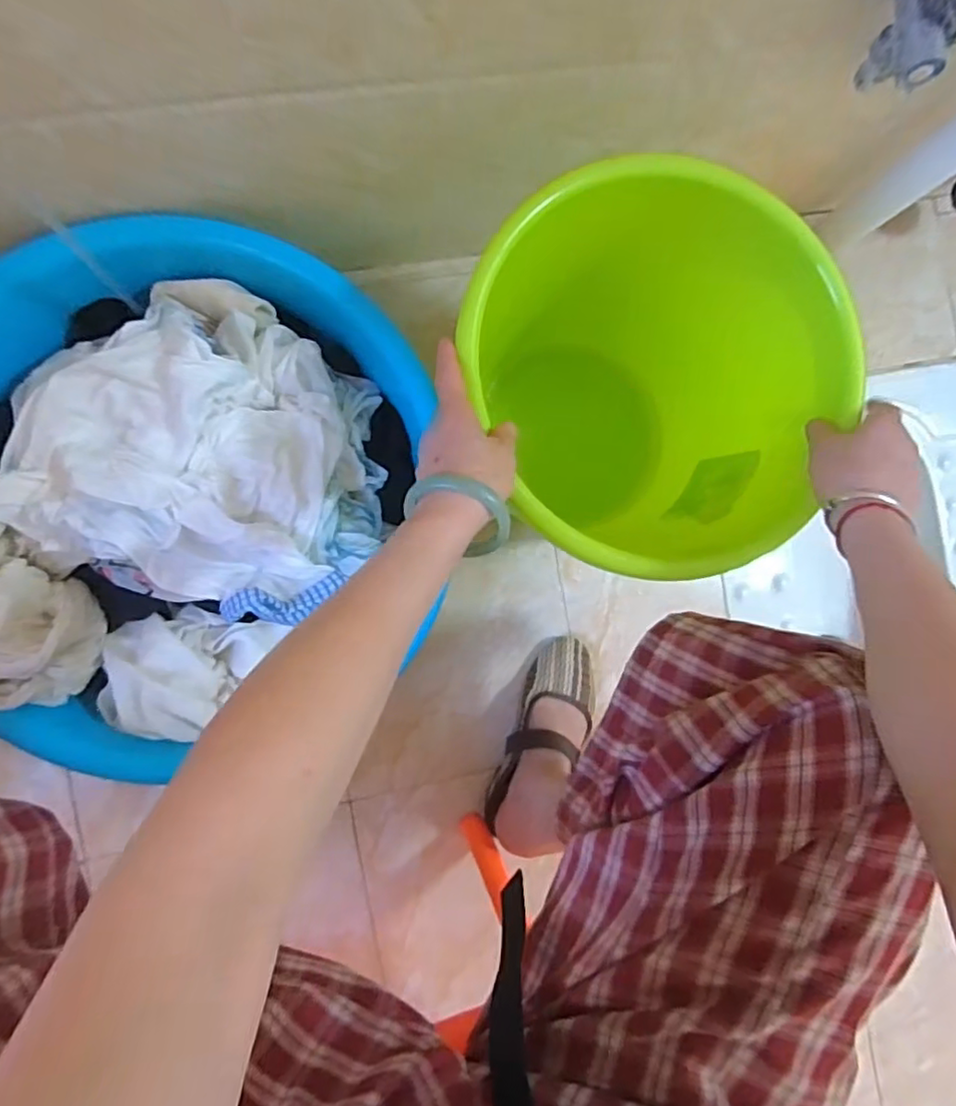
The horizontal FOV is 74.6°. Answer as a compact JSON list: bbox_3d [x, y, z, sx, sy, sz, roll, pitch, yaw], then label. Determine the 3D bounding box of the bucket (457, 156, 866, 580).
[{"bbox_3d":[0.138,-0.145,0.633,0.289,0.322,0.310,0,87,-6],"label":"bucket"}]

